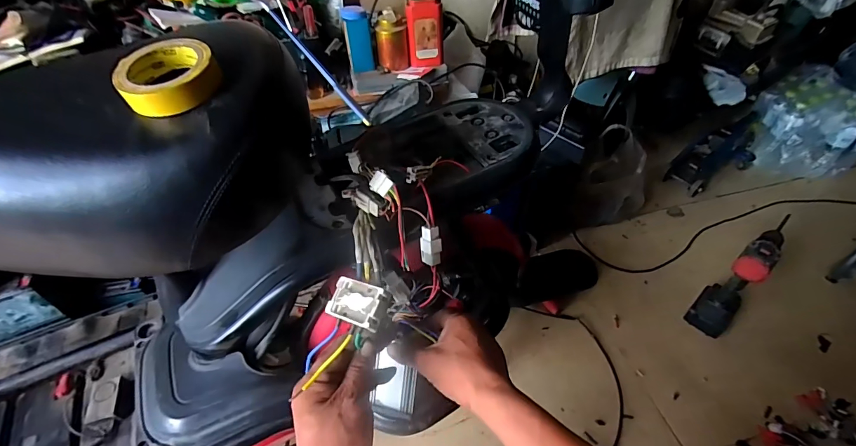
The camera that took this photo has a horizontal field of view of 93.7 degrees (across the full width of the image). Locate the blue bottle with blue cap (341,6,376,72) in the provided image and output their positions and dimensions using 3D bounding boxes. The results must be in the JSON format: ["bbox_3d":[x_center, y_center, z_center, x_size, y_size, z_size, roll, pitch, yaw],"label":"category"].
[{"bbox_3d":[-0.165,-0.441,0.966,0.066,0.128,0.061,-13,47,-11],"label":"blue bottle with blue cap"}]

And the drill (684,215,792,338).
[{"bbox_3d":[0.714,0.127,0.913,0.197,0.257,0.080,-29,52,-24],"label":"drill"}]

